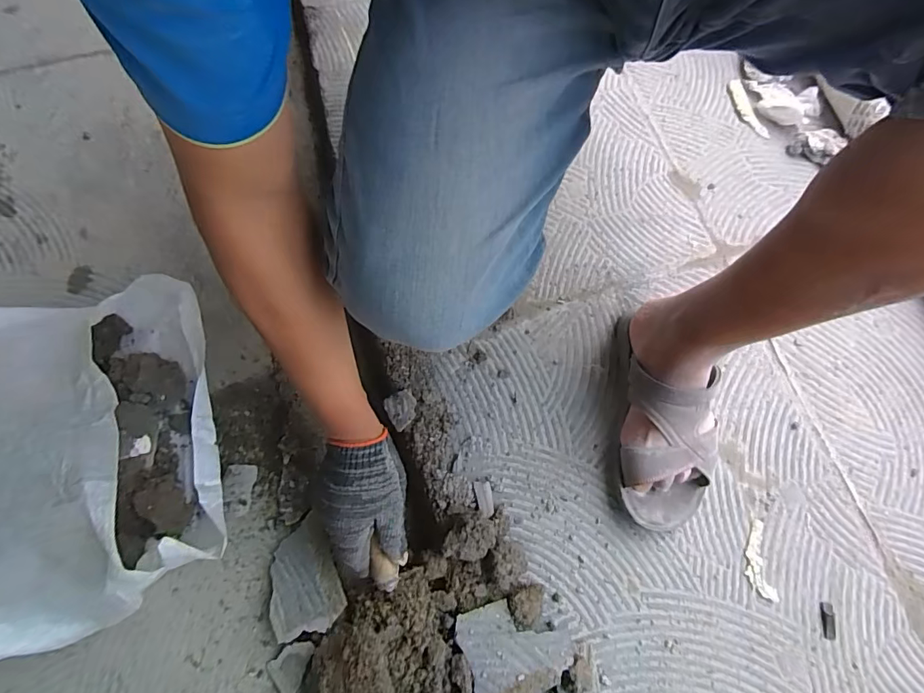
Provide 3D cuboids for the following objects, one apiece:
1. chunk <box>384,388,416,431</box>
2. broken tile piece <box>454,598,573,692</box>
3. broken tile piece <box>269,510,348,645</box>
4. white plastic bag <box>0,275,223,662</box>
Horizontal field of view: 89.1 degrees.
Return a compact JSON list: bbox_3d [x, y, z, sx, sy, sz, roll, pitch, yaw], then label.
[{"bbox_3d":[-0.071,0.074,0.557,0.036,0.020,0.038,-30,74,-10],"label":"chunk"},{"bbox_3d":[0.054,0.302,0.473,0.107,0.008,0.085,-13,60,-17],"label":"broken tile piece"},{"bbox_3d":[-0.169,0.242,0.484,0.077,0.006,0.107,-34,56,-3],"label":"broken tile piece"},{"bbox_3d":[-0.466,0.101,0.439,0.419,0.220,0.350,-10,72,-4],"label":"white plastic bag"}]

